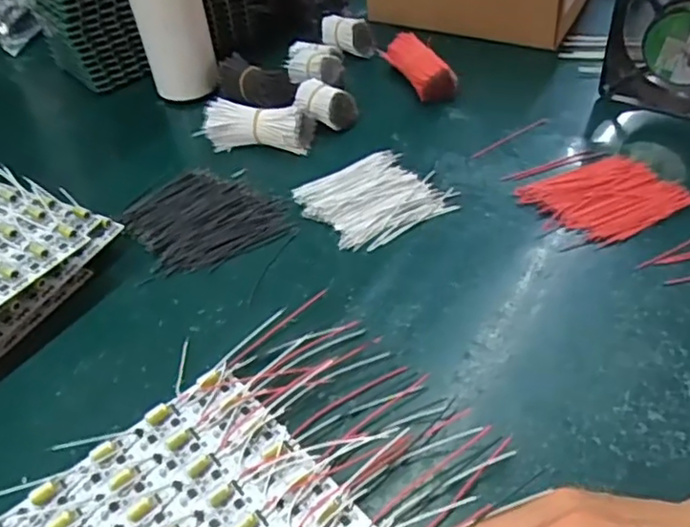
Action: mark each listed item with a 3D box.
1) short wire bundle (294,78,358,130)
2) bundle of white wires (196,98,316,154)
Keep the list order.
[{"bbox_3d":[-0.018,-0.141,0.567,0.049,0.037,0.037,18,50,24],"label":"short wire bundle"},{"bbox_3d":[-0.076,-0.121,0.550,0.092,0.035,0.033,4,46,12],"label":"bundle of white wires"}]

